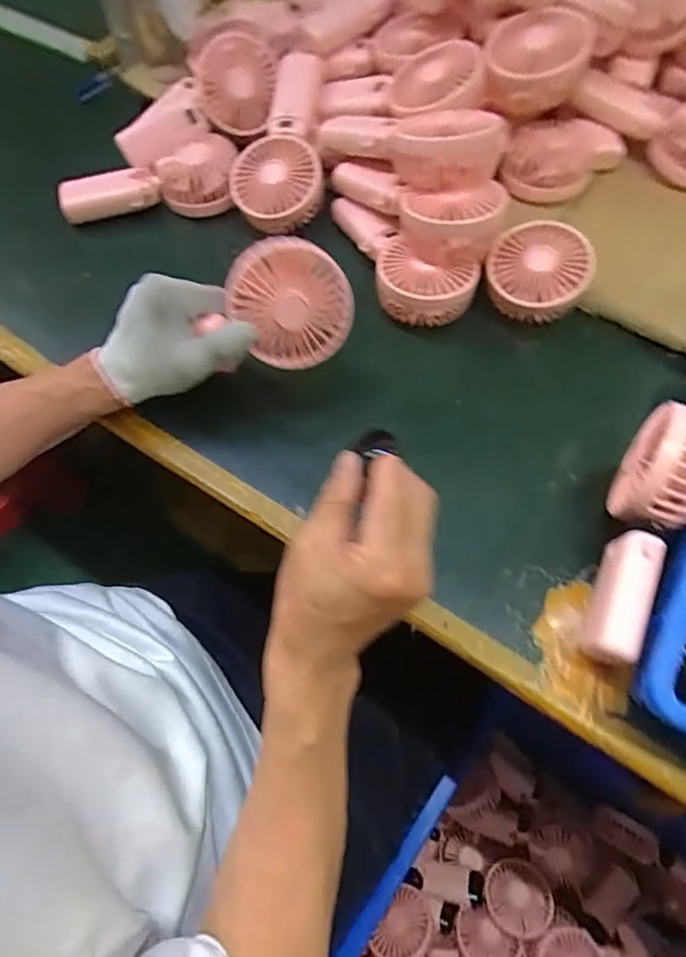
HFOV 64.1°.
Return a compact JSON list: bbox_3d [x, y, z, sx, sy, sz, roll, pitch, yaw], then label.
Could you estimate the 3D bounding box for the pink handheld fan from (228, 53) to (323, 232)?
[{"bbox_3d":[-0.060,-0.361,0.580,0.091,0.053,0.214,7,78,3],"label":"pink handheld fan"}]

